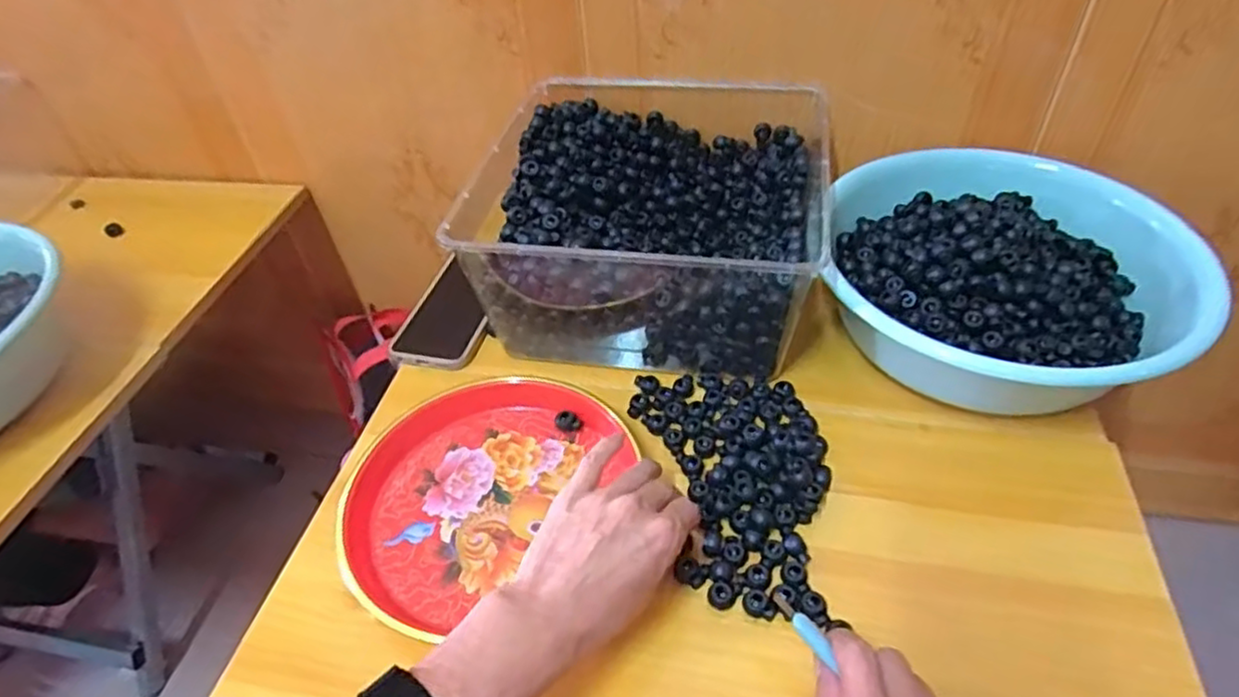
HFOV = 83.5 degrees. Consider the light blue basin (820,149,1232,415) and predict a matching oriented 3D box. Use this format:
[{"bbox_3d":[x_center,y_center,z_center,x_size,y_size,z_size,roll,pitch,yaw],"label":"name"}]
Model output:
[{"bbox_3d":[0.315,-0.059,0.587,0.277,0.120,0.235,11,48,16],"label":"light blue basin"}]

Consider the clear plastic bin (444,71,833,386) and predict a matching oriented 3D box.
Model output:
[{"bbox_3d":[0.033,-0.120,0.661,0.289,0.141,0.278,6,46,11],"label":"clear plastic bin"}]

